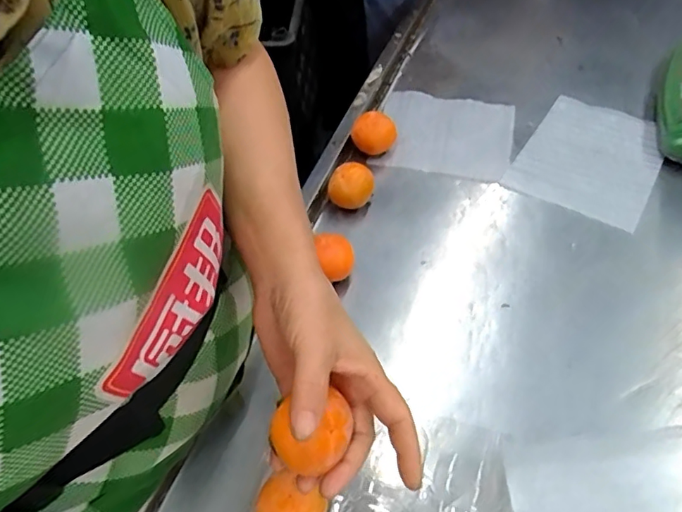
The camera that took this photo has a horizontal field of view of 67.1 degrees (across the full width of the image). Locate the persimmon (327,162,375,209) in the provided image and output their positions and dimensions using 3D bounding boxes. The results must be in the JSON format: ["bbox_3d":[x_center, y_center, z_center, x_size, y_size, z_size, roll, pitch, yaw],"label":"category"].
[{"bbox_3d":[0.012,-0.077,0.603,0.055,0.049,0.049,-5,52,1],"label":"persimmon"}]

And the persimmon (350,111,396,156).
[{"bbox_3d":[0.041,-0.150,0.652,0.054,0.043,0.054,-3,52,3],"label":"persimmon"}]

